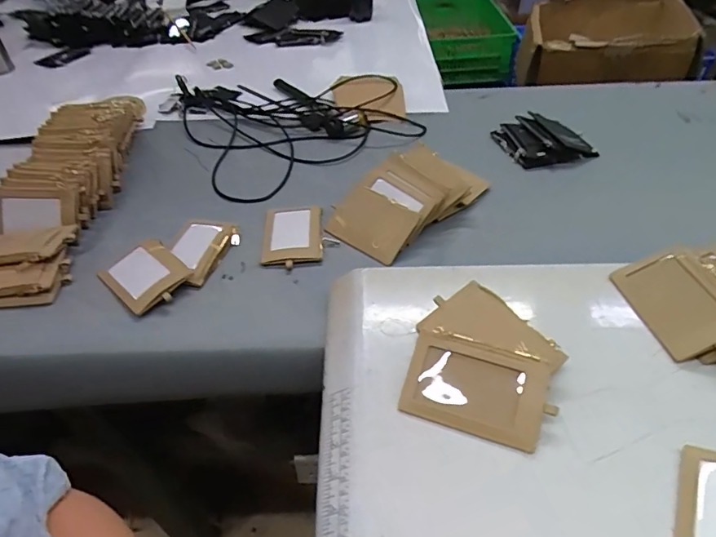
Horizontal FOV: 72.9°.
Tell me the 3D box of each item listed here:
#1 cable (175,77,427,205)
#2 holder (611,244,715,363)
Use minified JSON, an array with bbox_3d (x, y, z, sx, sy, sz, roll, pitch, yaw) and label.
[{"bbox_3d":[-0.101,-0.264,0.839,0.372,0.061,0.351,-21,47,-18],"label":"cable"},{"bbox_3d":[0.301,0.029,0.453,0.073,0.008,0.108,-33,47,16],"label":"holder"}]

